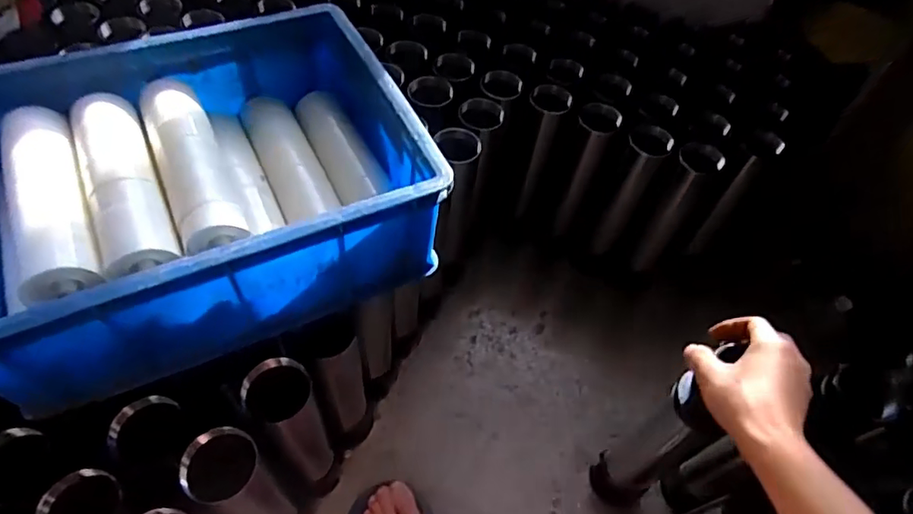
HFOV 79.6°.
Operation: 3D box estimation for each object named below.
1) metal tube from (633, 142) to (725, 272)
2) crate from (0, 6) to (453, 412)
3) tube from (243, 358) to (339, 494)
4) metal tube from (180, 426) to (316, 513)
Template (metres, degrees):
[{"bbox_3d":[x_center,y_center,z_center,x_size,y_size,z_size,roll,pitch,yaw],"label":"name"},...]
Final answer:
[{"bbox_3d":[0.325,-0.067,0.839,0.058,0.232,0.064,31,58,15],"label":"metal tube"},{"bbox_3d":[-0.252,-0.062,0.544,0.393,0.162,0.295,-22,60,-19],"label":"crate"},{"bbox_3d":[-0.174,0.204,0.618,0.056,0.311,0.055,3,55,-4],"label":"tube"},{"bbox_3d":[-0.215,0.256,0.575,0.067,0.290,0.069,3,55,-4],"label":"metal tube"}]

